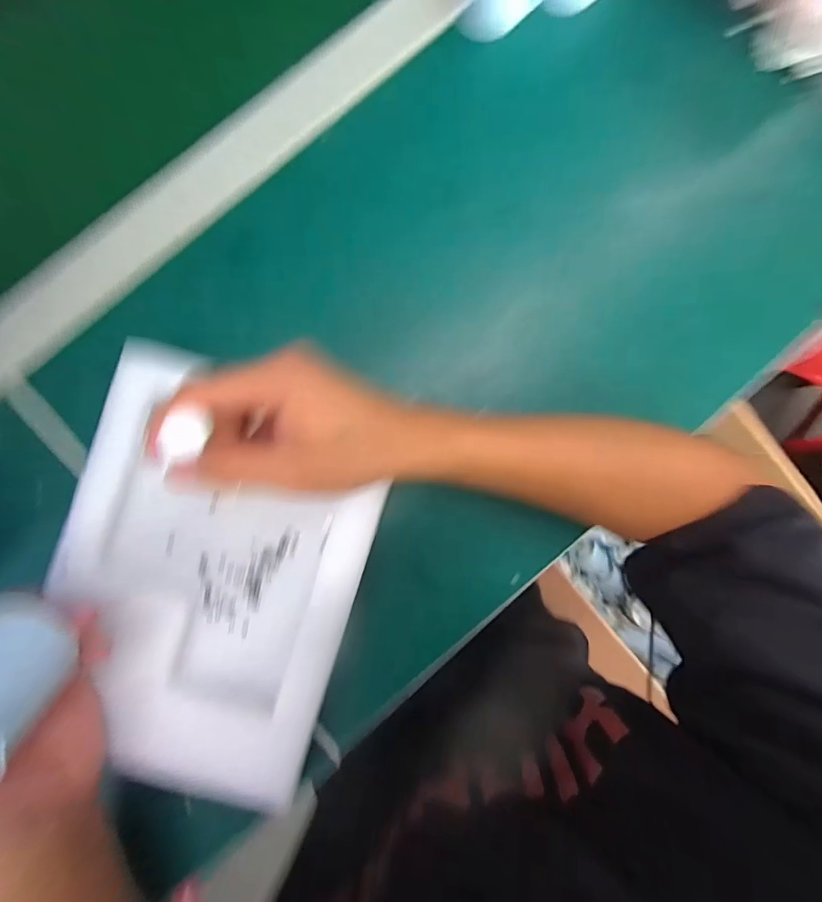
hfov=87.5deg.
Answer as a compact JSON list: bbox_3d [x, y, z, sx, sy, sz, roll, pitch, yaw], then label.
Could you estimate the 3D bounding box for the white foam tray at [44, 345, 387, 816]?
[{"bbox_3d":[-0.130,0.079,0.283,0.184,0.039,0.245,17,90,-2],"label":"white foam tray"}]

